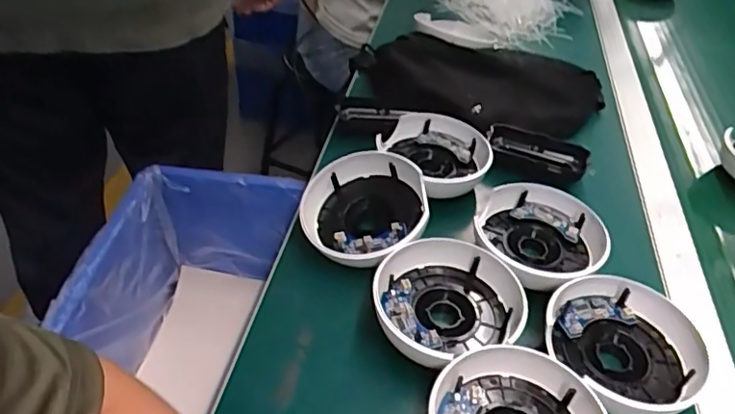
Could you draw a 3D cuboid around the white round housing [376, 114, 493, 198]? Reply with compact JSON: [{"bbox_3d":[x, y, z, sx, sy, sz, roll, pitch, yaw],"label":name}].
[{"bbox_3d":[0.073,-0.058,0.618,0.122,0.030,0.122,2,40,-2],"label":"white round housing"}]

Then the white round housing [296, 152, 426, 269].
[{"bbox_3d":[-0.004,0.004,0.526,0.112,0.057,0.115,2,40,-2],"label":"white round housing"}]

